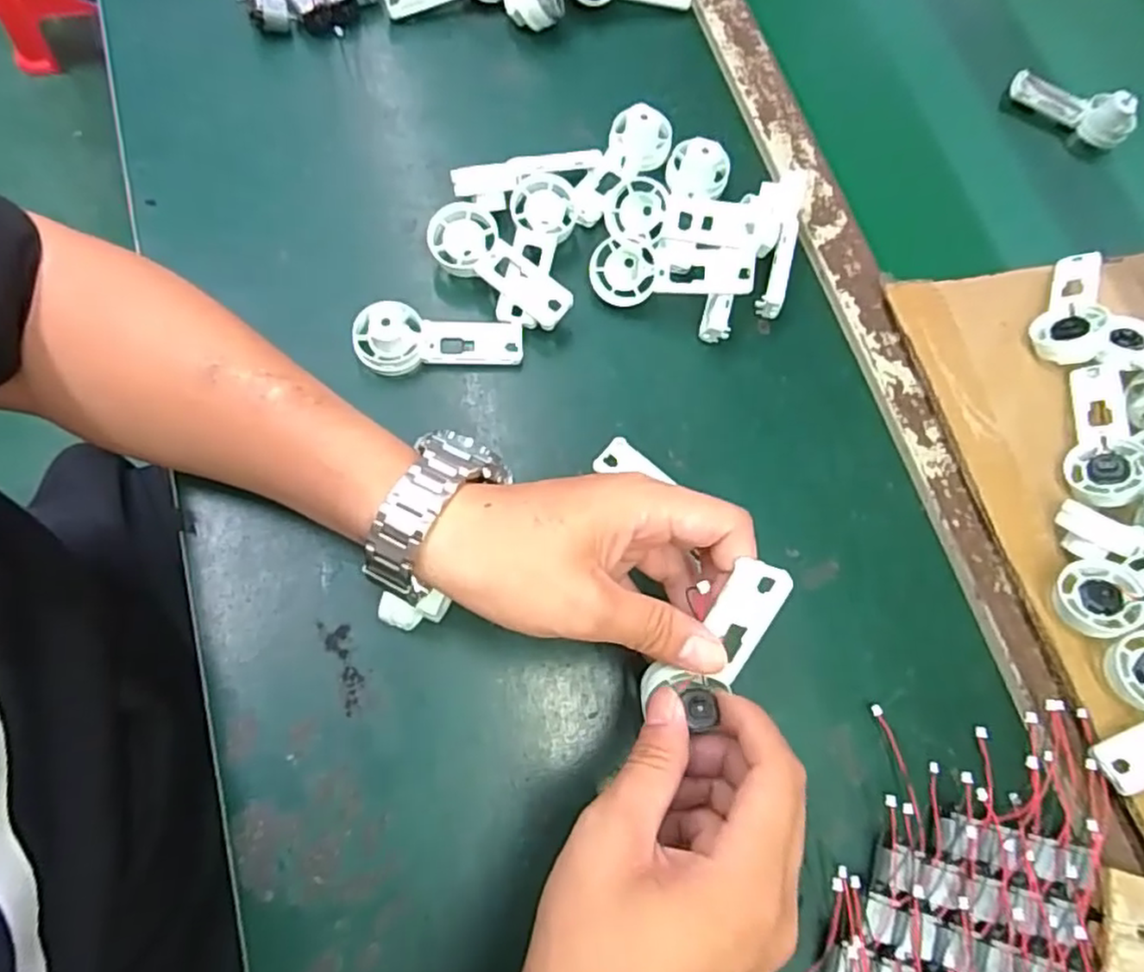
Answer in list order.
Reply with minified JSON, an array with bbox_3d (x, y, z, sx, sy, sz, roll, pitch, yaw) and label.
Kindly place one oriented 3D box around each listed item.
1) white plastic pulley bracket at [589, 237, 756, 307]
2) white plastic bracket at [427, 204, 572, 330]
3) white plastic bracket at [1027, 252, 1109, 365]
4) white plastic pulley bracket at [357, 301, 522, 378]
[{"bbox_3d":[0.059,-0.129,0.404,0.092,0.023,0.038,4,73,16],"label":"white plastic pulley bracket"},{"bbox_3d":[-0.044,-0.124,0.401,0.038,0.020,0.093,-41,82,-18],"label":"white plastic bracket"},{"bbox_3d":[0.315,-0.118,0.435,0.036,0.022,0.085,19,70,-2],"label":"white plastic bracket"},{"bbox_3d":[-0.076,-0.083,0.393,0.093,0.019,0.037,-1,73,-14],"label":"white plastic pulley bracket"}]

